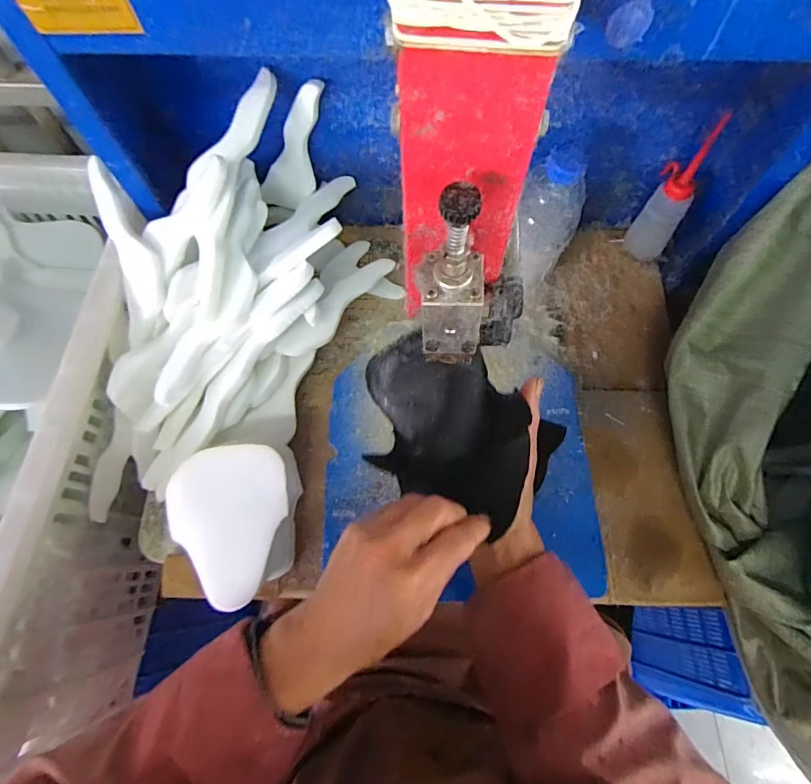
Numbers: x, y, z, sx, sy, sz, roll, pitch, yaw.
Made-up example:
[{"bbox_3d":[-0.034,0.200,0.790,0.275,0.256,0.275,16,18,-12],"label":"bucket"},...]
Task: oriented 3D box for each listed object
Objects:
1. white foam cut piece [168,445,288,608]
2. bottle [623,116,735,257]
[{"bbox_3d":[-0.165,0.124,0.429,0.115,0.033,0.141,-11,70,-4],"label":"white foam cut piece"},{"bbox_3d":[0.327,-0.235,0.565,0.055,0.177,0.051,36,74,13],"label":"bottle"}]

